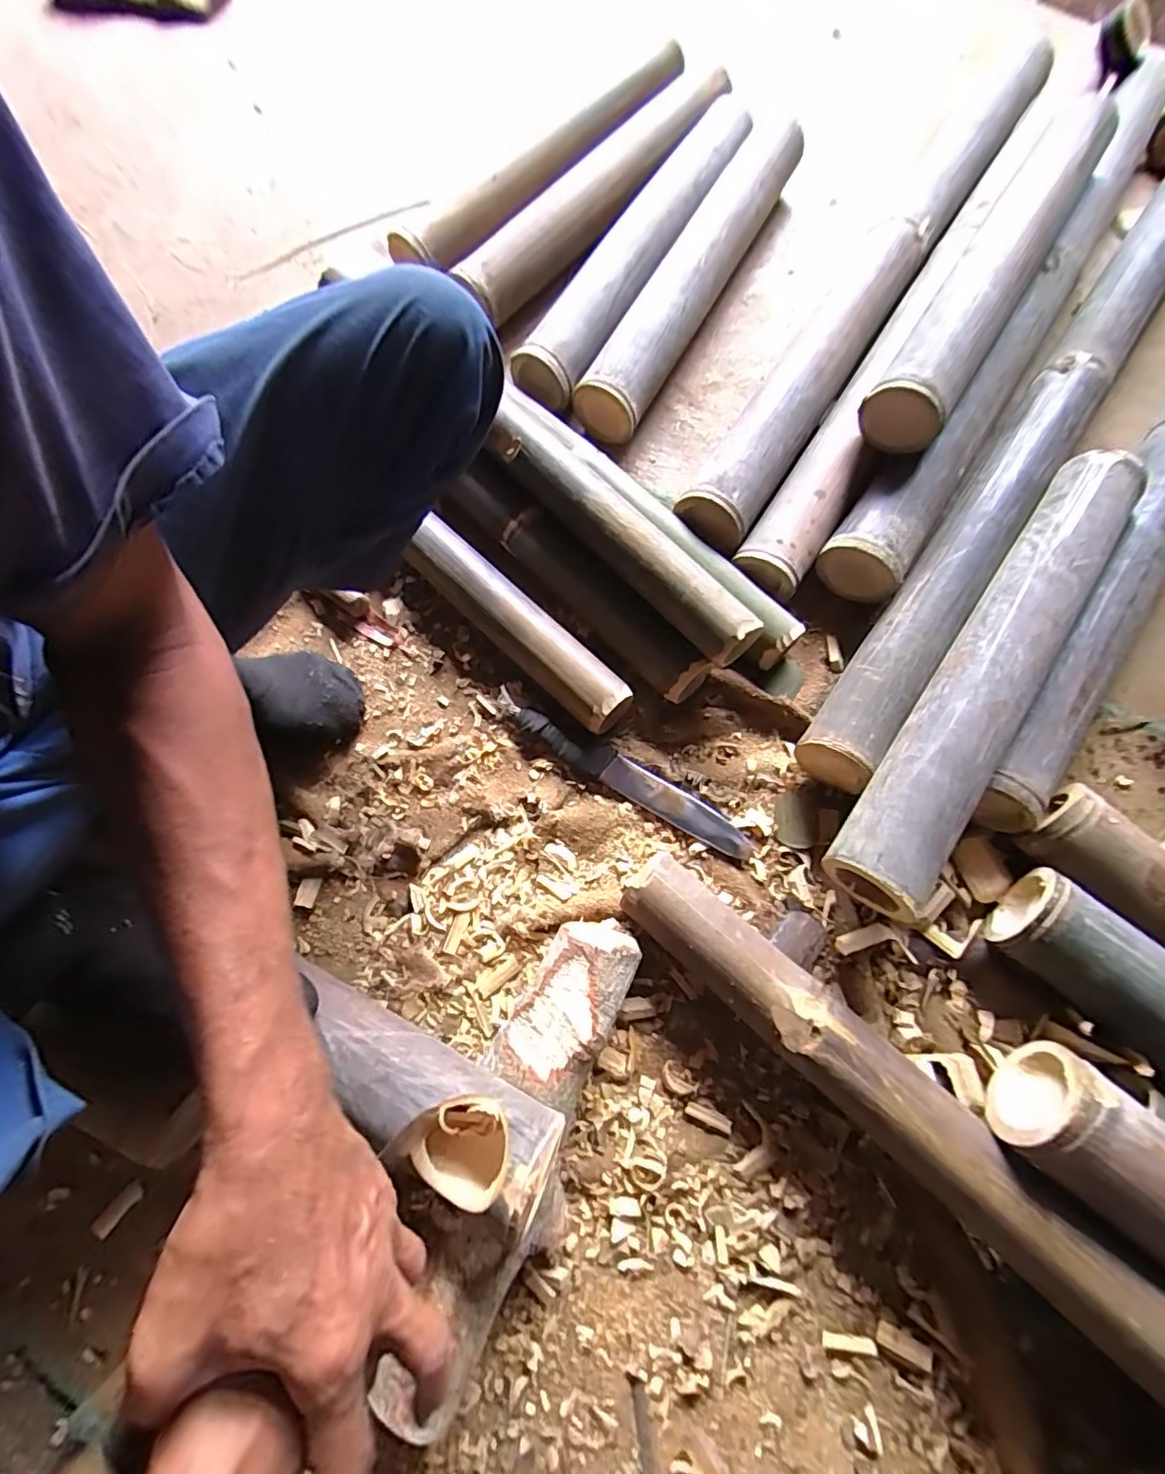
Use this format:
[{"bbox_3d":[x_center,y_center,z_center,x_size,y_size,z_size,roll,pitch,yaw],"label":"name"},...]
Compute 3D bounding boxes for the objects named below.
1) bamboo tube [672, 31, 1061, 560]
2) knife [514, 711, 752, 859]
[{"bbox_3d":[0.382,-0.569,0.662,0.074,0.086,0.867,34,77,13],"label":"bamboo tube"},{"bbox_3d":[0.047,0.041,0.548,0.256,0.019,0.035,29,74,12],"label":"knife"}]

